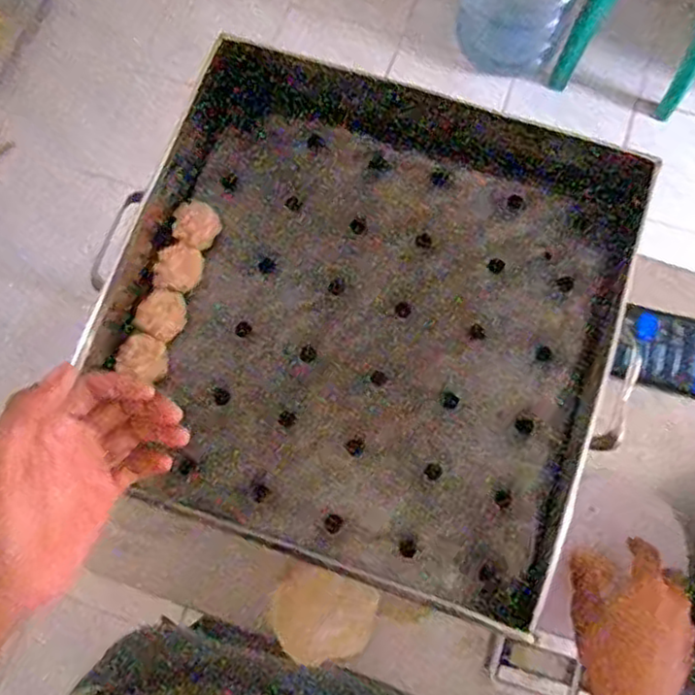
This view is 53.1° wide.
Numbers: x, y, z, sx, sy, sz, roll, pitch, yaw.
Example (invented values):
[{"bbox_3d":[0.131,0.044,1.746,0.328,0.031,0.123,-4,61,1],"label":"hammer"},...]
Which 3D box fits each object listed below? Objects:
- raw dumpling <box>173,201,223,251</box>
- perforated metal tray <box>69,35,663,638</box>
[{"bbox_3d":[-0.138,-0.111,0.639,0.037,0.029,0.041,30,79,8],"label":"raw dumpling"},{"bbox_3d":[0.019,-0.025,0.606,0.423,0.071,0.413,18,85,2],"label":"perforated metal tray"}]

